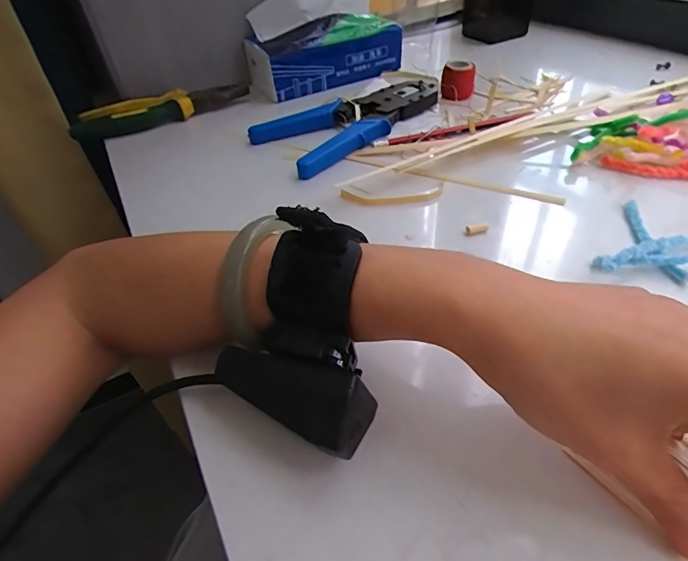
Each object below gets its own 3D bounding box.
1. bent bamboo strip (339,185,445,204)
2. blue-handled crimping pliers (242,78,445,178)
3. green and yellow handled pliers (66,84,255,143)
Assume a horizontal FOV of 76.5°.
[{"bbox_3d":[0.037,-0.067,0.345,0.080,0.007,0.014,-2,42,5],"label":"bent bamboo strip"},{"bbox_3d":[0.014,-0.165,0.440,0.196,0.019,0.098,-29,47,-22],"label":"blue-handled crimping pliers"},{"bbox_3d":[-0.205,-0.195,0.499,0.191,0.033,0.038,-22,45,-15],"label":"green and yellow handled pliers"}]

